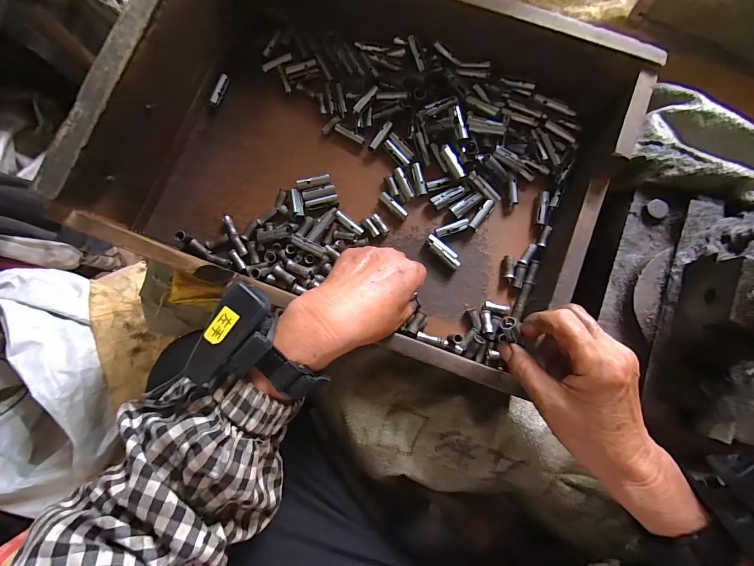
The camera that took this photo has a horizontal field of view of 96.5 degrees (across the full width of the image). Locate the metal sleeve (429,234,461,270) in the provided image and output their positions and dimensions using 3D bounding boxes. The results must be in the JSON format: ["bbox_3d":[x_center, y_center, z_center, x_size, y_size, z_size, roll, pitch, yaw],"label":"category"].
[{"bbox_3d":[0.072,-0.033,0.362,0.044,0.009,0.016,43,88,7],"label":"metal sleeve"}]

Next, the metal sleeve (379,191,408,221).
[{"bbox_3d":[0.019,-0.084,0.370,0.011,0.012,0.036,-43,83,-2],"label":"metal sleeve"}]

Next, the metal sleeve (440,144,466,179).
[{"bbox_3d":[0.081,-0.129,0.362,0.012,0.012,0.039,-29,83,0],"label":"metal sleeve"}]

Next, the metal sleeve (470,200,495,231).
[{"bbox_3d":[0.114,-0.073,0.368,0.012,0.012,0.035,34,87,7],"label":"metal sleeve"}]

